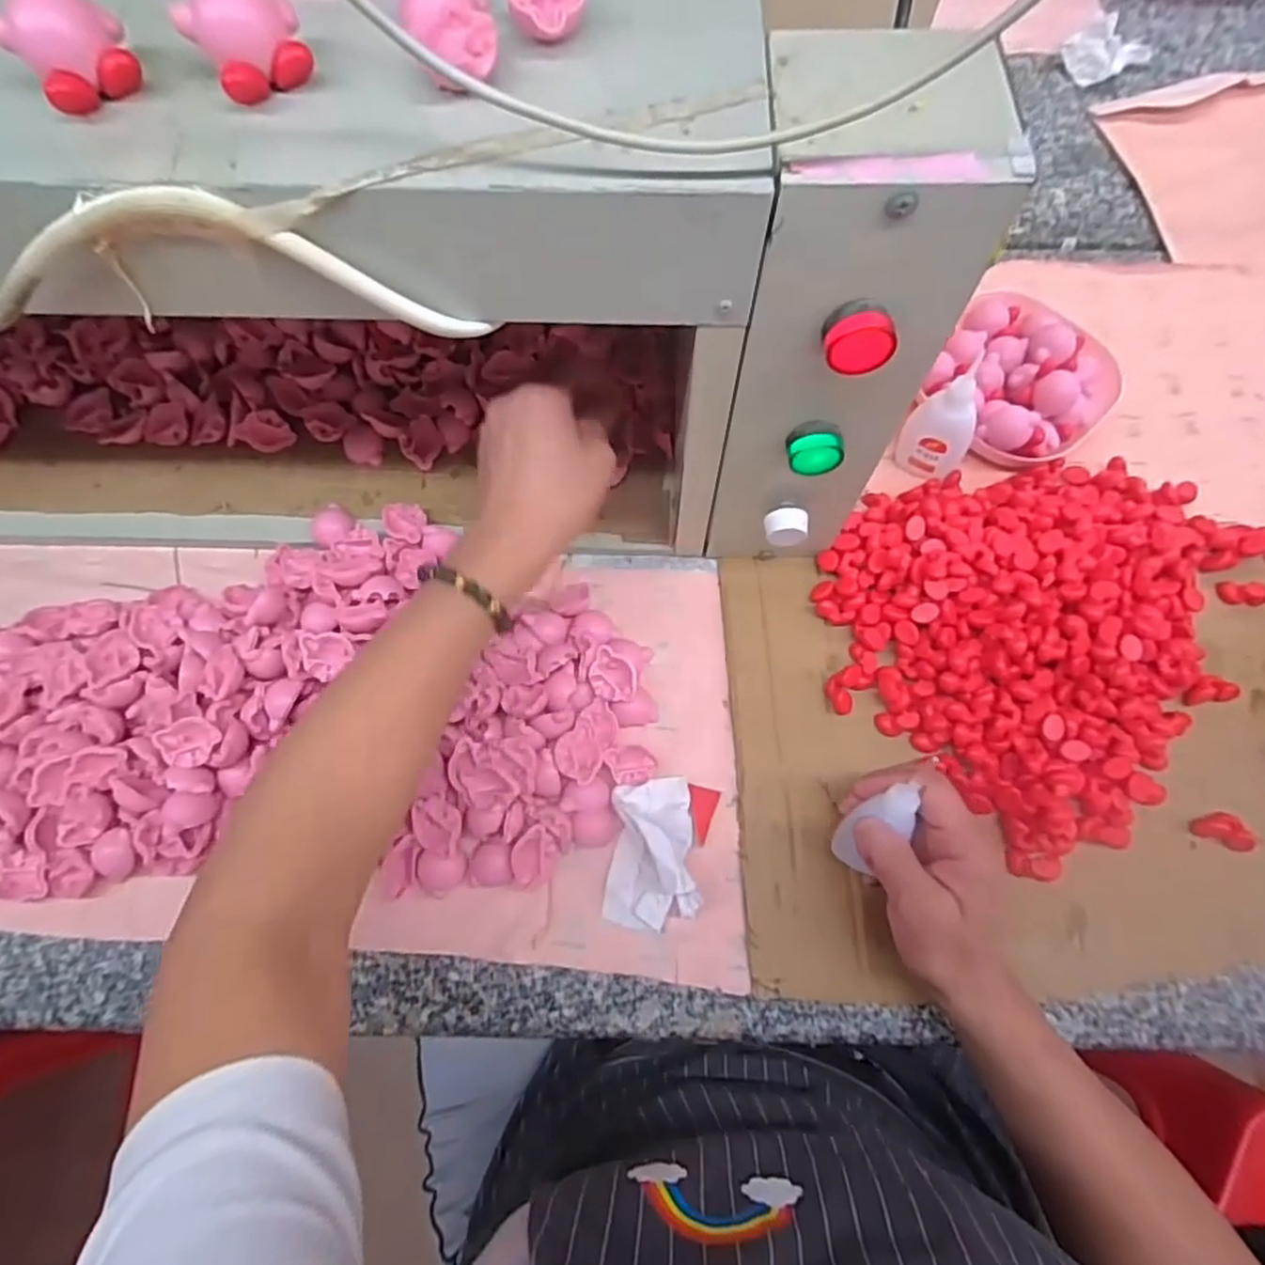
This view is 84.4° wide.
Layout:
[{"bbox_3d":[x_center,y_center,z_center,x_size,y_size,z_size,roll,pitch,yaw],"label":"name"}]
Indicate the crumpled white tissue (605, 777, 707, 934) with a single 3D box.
[{"bbox_3d":[0.014,0.127,0.407,0.056,0.032,0.085,4,70,2],"label":"crumpled white tissue"}]

